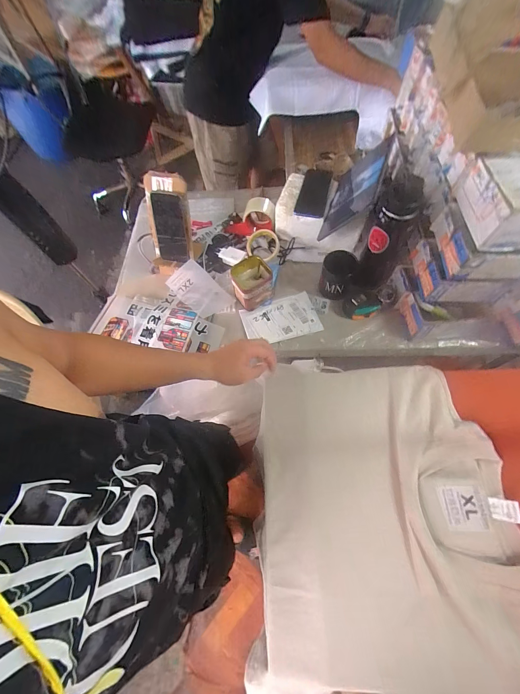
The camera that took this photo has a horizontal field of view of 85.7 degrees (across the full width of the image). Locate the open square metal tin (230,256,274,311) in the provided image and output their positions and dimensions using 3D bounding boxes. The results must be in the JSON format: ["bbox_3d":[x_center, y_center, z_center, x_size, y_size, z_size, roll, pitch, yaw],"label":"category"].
[{"bbox_3d":[-0.018,-0.160,0.712,0.095,0.091,0.084,-26,66,-9],"label":"open square metal tin"}]

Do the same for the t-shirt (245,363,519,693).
[{"bbox_3d":[0.166,0.237,0.405,0.348,0.033,0.439,-1,63,11],"label":"t-shirt"}]

